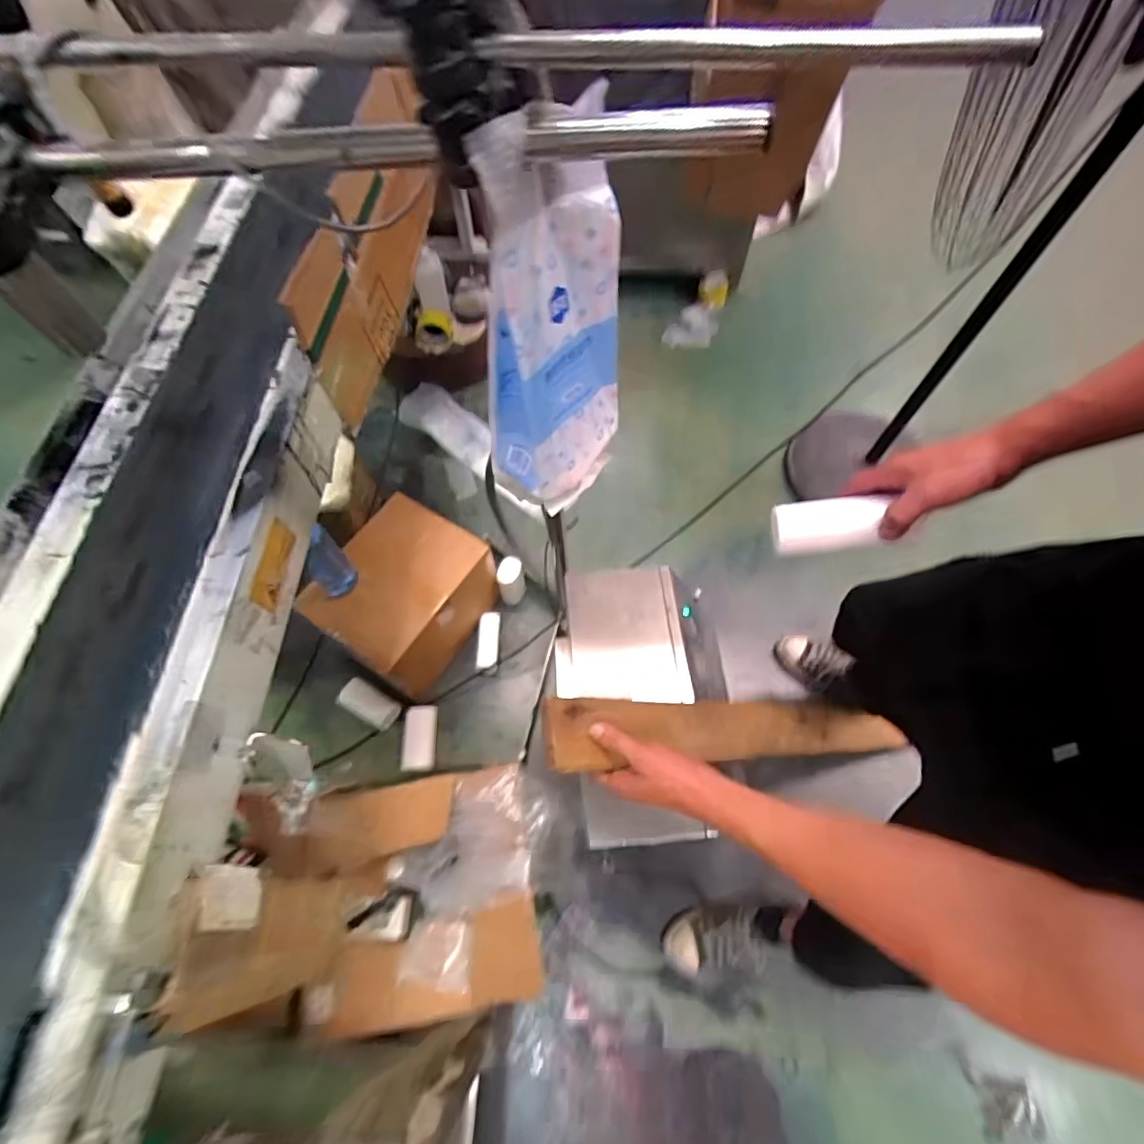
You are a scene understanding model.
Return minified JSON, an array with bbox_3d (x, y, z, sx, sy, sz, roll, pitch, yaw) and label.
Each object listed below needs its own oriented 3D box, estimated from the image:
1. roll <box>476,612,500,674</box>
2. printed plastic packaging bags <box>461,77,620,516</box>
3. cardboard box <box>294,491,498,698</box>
[{"bbox_3d":[-0.194,0.162,1.288,0.052,0.042,0.144,1,64,1],"label":"roll"},{"bbox_3d":[-0.013,-0.214,0.526,0.090,0.353,0.163,27,67,13],"label":"printed plastic packaging bags"},{"bbox_3d":[-0.358,0.049,1.218,0.269,0.213,0.344,31,68,15],"label":"cardboard box"}]

